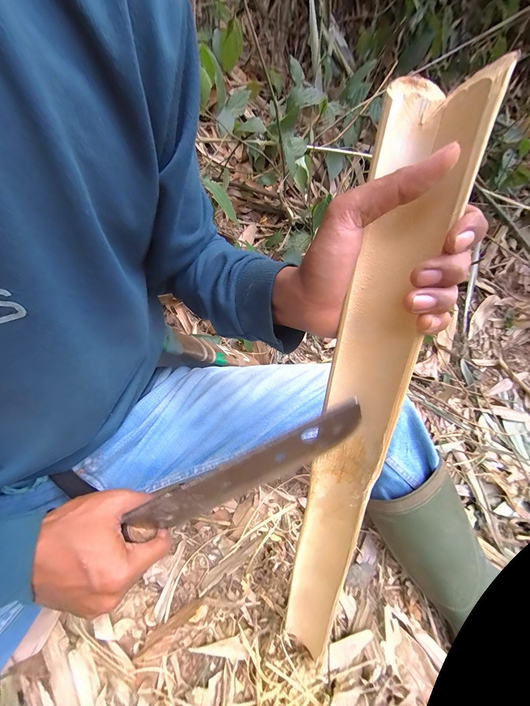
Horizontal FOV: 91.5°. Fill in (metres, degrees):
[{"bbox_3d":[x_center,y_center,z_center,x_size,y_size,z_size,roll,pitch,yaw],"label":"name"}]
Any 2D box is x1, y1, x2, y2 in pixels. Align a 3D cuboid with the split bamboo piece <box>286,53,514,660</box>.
[{"bbox_3d":[0.070,0.112,0.238,0.050,0.504,0.039,8,20,5],"label":"split bamboo piece"}]

